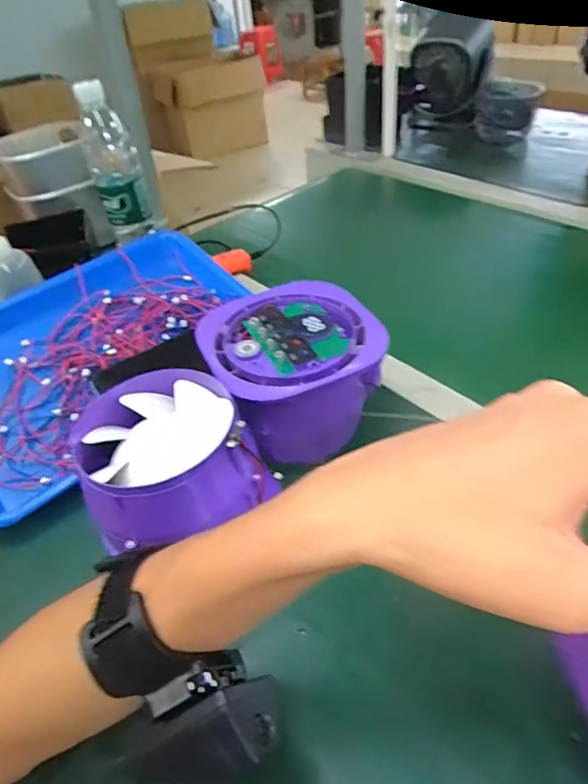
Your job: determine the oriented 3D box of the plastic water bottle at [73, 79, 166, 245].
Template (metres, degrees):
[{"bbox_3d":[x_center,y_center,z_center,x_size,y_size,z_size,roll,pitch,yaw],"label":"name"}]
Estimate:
[{"bbox_3d":[-0.229,-0.290,0.669,0.071,0.191,0.078,-17,43,-10],"label":"plastic water bottle"}]

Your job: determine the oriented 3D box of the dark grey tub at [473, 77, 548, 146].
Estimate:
[{"bbox_3d":[0.405,-0.538,0.974,0.107,0.078,0.131,11,45,19],"label":"dark grey tub"}]

